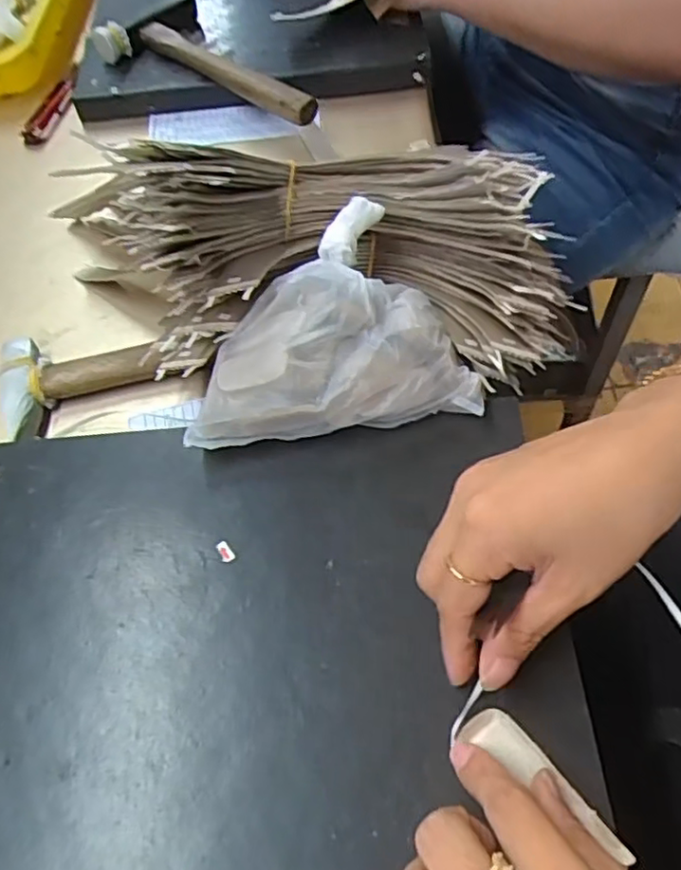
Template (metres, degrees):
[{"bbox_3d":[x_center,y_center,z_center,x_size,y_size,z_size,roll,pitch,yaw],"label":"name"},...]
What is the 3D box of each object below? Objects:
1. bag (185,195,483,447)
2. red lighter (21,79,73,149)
[{"bbox_3d":[-0.008,-0.058,0.371,0.153,0.068,0.118,-8,60,1],"label":"bag"},{"bbox_3d":[-0.251,-0.280,0.570,0.018,0.016,0.073,20,73,11],"label":"red lighter"}]

